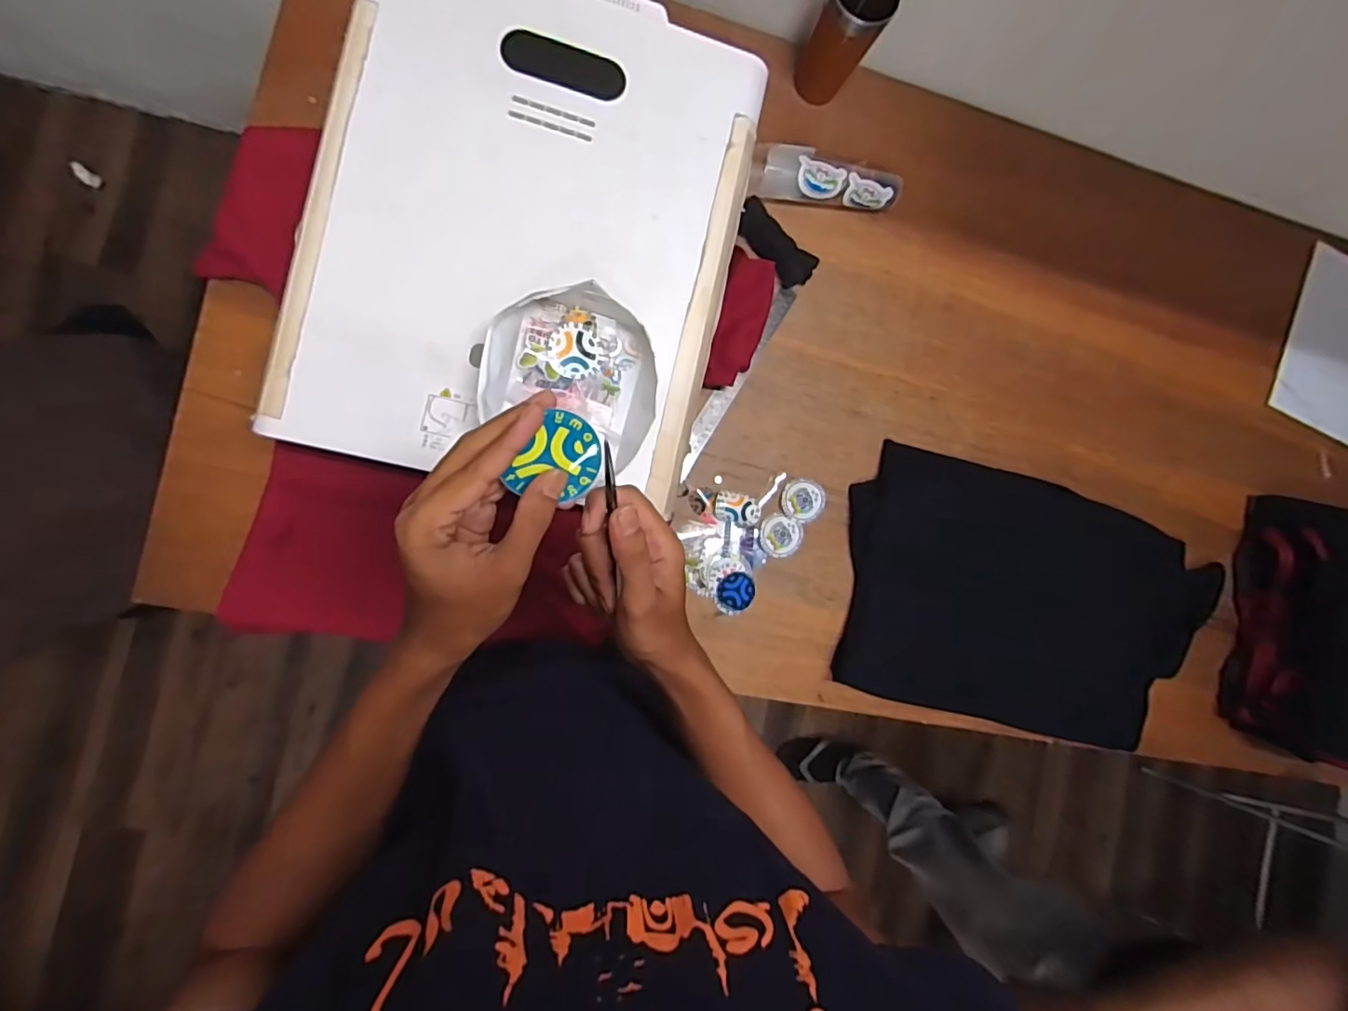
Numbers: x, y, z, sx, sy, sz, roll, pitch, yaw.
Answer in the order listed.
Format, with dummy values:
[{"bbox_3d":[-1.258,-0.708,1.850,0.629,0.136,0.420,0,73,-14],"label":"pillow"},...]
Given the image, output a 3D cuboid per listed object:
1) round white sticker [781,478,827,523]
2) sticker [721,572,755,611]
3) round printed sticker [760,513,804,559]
[{"bbox_3d":[0.177,-0.007,0.780,0.061,0.006,0.057,0,89,-9],"label":"round white sticker"},{"bbox_3d":[0.087,0.115,0.768,0.046,0.004,0.050,0,89,-9],"label":"sticker"},{"bbox_3d":[0.146,0.042,0.776,0.060,0.004,0.056,0,88,-11],"label":"round printed sticker"}]

